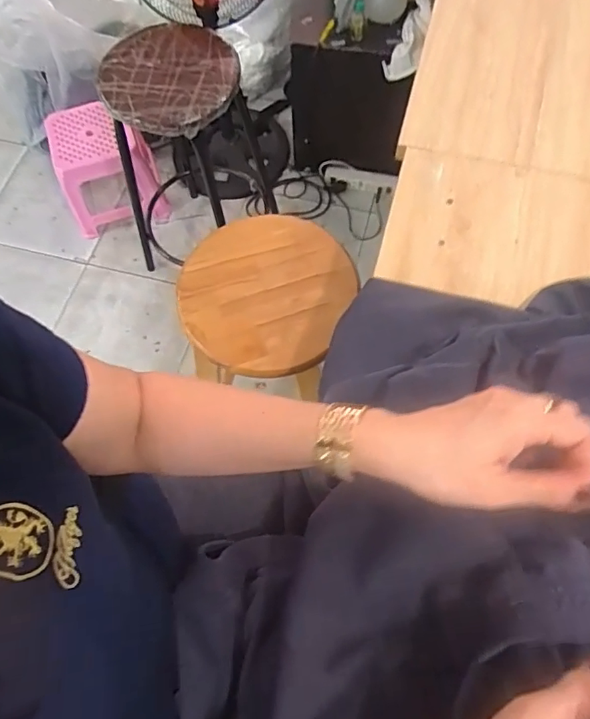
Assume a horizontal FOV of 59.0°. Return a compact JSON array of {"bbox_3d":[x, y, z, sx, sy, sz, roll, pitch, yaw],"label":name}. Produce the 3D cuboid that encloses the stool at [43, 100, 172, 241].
[{"bbox_3d":[-0.558,-0.559,1.537,0.275,0.264,0.252,-18,67,-6],"label":"stool"}]

